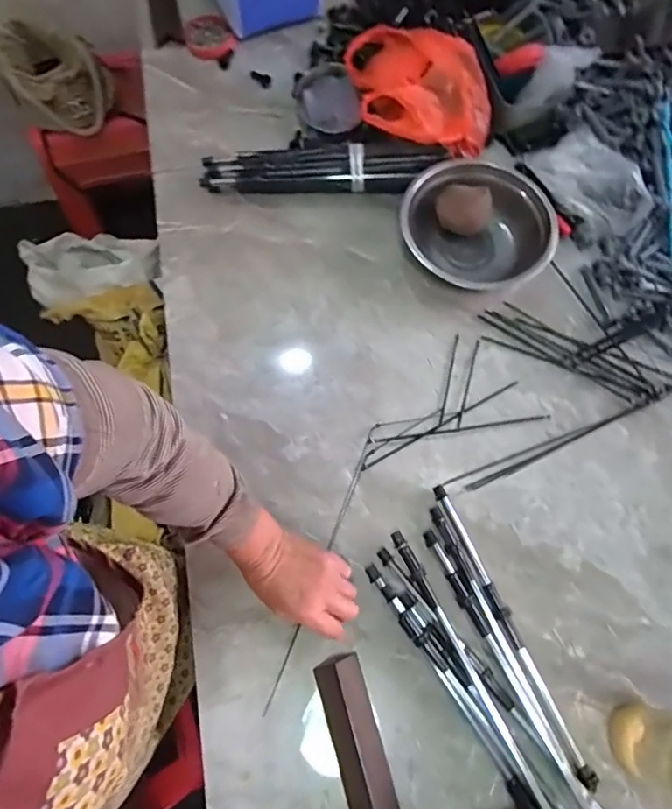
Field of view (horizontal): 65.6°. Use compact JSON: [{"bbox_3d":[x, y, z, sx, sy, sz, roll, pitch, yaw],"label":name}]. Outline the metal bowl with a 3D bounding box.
[{"bbox_3d":[0.194,-0.243,0.725,0.201,0.064,0.170,33,74,10],"label":"metal bowl"}]

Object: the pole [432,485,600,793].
[{"bbox_3d":[0.193,0.244,0.582,0.016,0.019,0.332,-23,73,-8],"label":"pole"}]

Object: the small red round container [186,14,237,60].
[{"bbox_3d":[-0.213,-0.617,0.872,0.075,0.024,0.075,0,72,0],"label":"small red round container"}]

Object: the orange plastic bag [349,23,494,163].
[{"bbox_3d":[0.128,-0.472,0.787,0.194,0.090,0.235,-6,72,-3],"label":"orange plastic bag"}]

